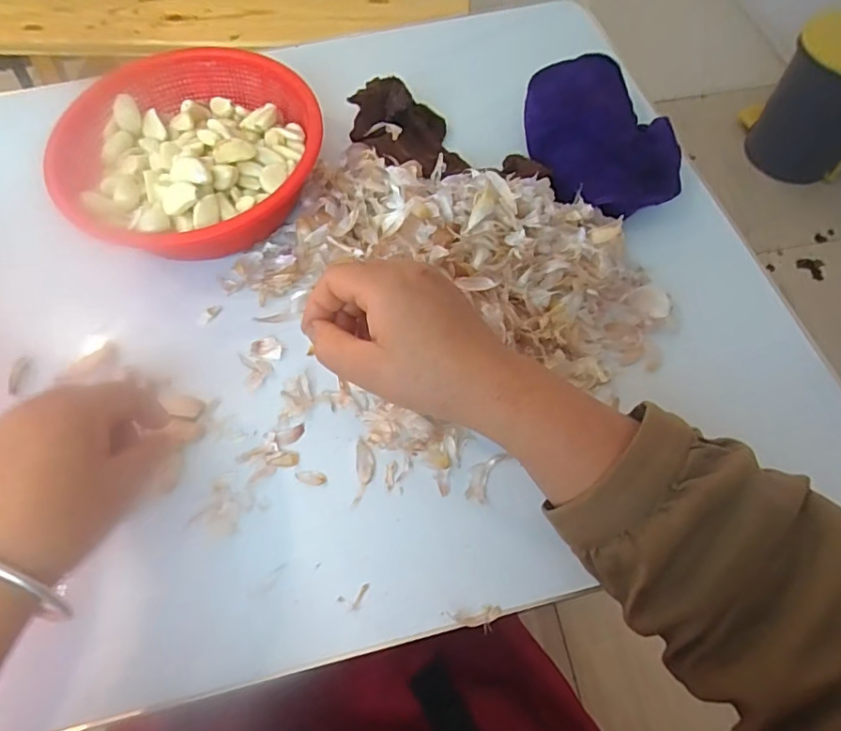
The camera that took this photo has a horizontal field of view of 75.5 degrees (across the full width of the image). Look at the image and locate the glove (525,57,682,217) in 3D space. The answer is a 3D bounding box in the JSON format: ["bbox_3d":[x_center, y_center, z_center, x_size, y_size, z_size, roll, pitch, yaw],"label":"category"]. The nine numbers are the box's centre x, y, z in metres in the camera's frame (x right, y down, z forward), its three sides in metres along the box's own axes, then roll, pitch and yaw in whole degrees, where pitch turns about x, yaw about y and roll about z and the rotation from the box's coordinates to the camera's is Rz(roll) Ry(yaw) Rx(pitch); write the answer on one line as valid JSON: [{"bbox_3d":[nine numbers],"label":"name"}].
[{"bbox_3d":[0.153,-0.206,0.464,0.117,0.049,0.171,-23,64,-11],"label":"glove"}]

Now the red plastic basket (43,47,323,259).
[{"bbox_3d":[-0.187,-0.175,0.451,0.202,0.062,0.201,0,62,1],"label":"red plastic basket"}]

